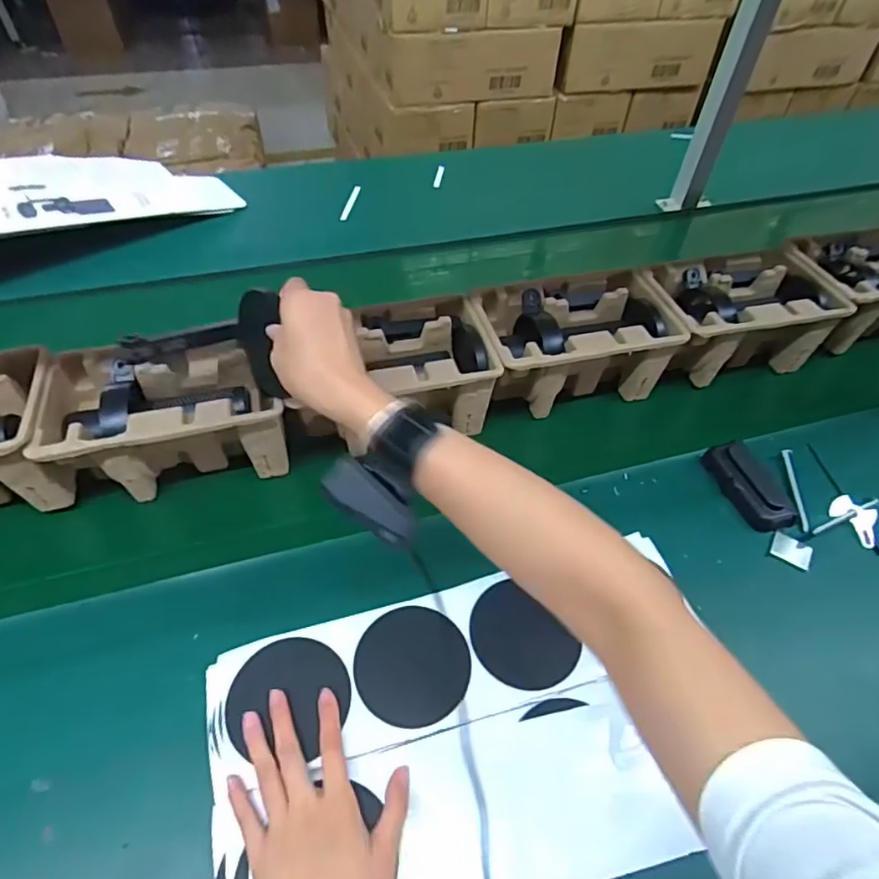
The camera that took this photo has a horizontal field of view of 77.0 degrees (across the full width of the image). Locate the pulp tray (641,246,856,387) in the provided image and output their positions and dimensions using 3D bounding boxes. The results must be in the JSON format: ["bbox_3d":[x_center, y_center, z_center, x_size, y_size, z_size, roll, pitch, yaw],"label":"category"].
[{"bbox_3d":[0.379,-0.161,0.730,0.225,0.107,0.147,-12,52,-12],"label":"pulp tray"}]

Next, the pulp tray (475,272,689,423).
[{"bbox_3d":[0.162,-0.119,0.683,0.242,0.100,0.150,-13,52,-13],"label":"pulp tray"}]

